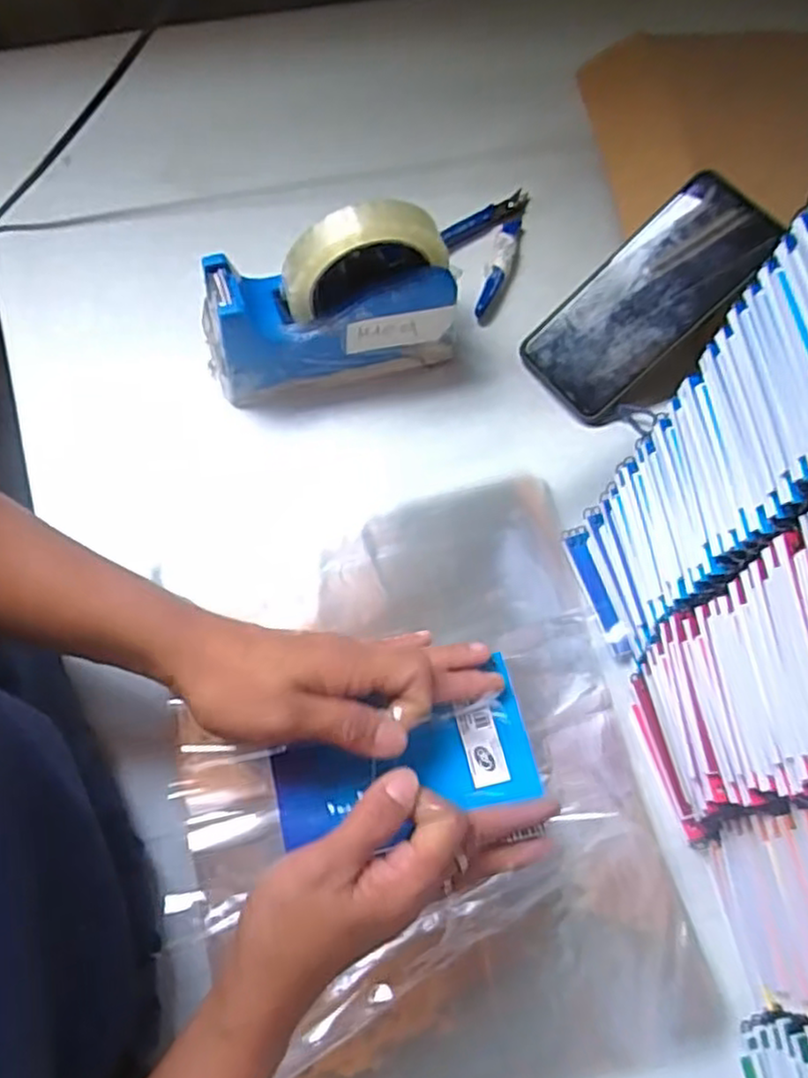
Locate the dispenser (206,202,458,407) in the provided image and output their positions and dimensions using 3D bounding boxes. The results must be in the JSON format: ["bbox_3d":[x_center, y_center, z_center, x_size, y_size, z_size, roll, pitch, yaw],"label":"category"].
[{"bbox_3d":[-0.048,-0.151,0.441,0.157,0.122,0.054,-15,73,-7],"label":"dispenser"}]

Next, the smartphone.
[{"bbox_3d":[0.165,-0.162,0.476,0.168,0.011,0.080,-44,77,15],"label":"smartphone"}]

